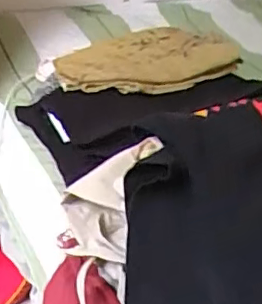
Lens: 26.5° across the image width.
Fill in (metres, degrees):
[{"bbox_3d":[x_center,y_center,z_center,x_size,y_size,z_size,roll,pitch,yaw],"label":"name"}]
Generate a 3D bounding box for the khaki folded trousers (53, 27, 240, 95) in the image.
[{"bbox_3d":[0.022,-0.153,0.901,0.279,0.065,0.153,-8,29,-18],"label":"khaki folded trousers"}]

